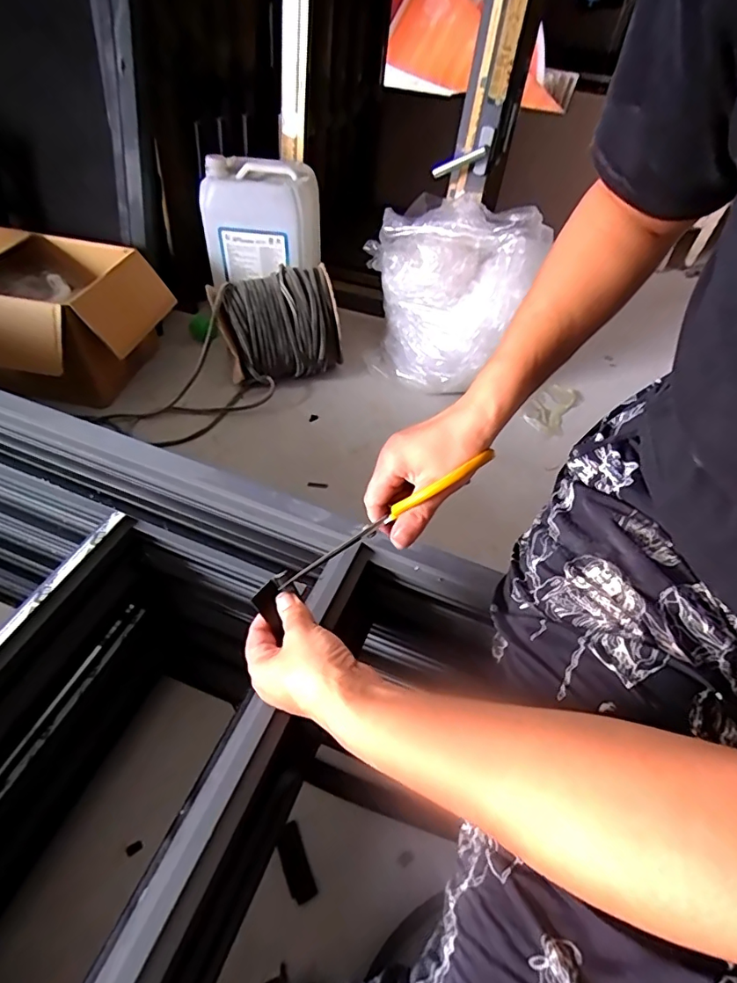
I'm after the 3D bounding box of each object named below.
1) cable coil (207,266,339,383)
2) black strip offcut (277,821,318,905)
[{"bbox_3d":[-0.225,-0.413,1.264,0.279,0.218,0.190,-20,54,-19],"label":"cable coil"},{"bbox_3d":[-0.094,0.476,0.642,0.031,0.017,0.085,-18,53,-18],"label":"black strip offcut"}]

